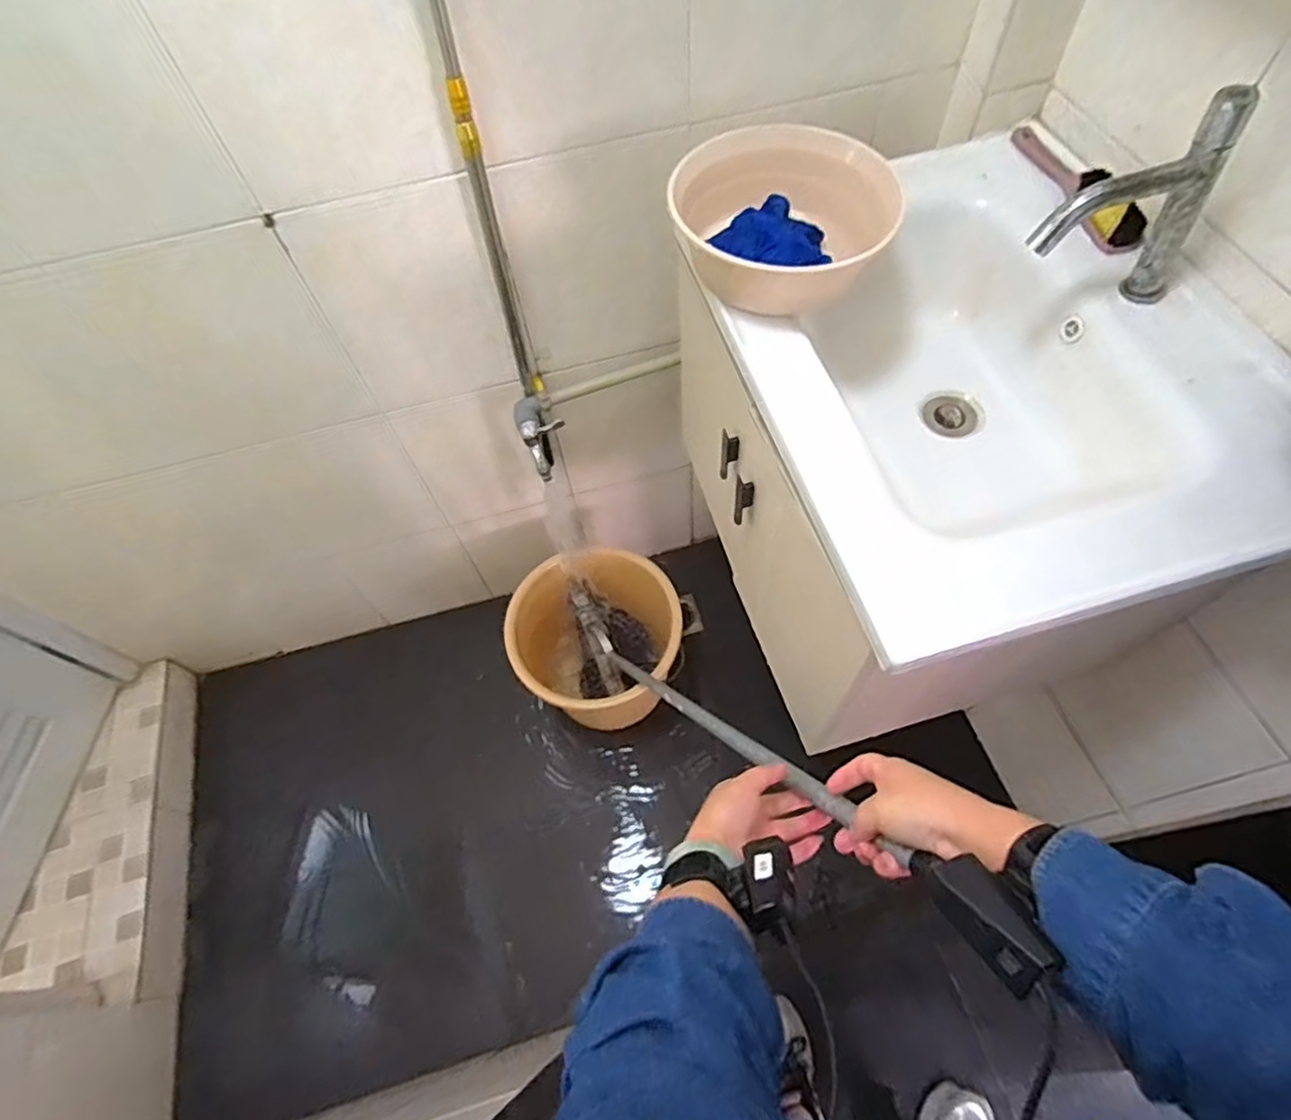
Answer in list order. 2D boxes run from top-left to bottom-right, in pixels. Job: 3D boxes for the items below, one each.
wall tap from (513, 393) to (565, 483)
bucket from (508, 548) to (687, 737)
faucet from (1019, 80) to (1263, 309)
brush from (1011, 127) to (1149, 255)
[{"bbox_3d":[-0.164,-0.200,1.040,0.064,0.069,0.133,-17,83,-6],"label":"wall tap"},{"bbox_3d":[-0.093,0.174,1.377,0.325,0.295,0.285,9,62,8],"label":"bucket"},{"bbox_3d":[0.452,-0.324,0.626,0.170,0.188,0.035,-7,60,-1],"label":"faucet"},{"bbox_3d":[0.495,-0.444,0.769,0.045,0.043,0.235,-9,61,-2],"label":"brush"}]

